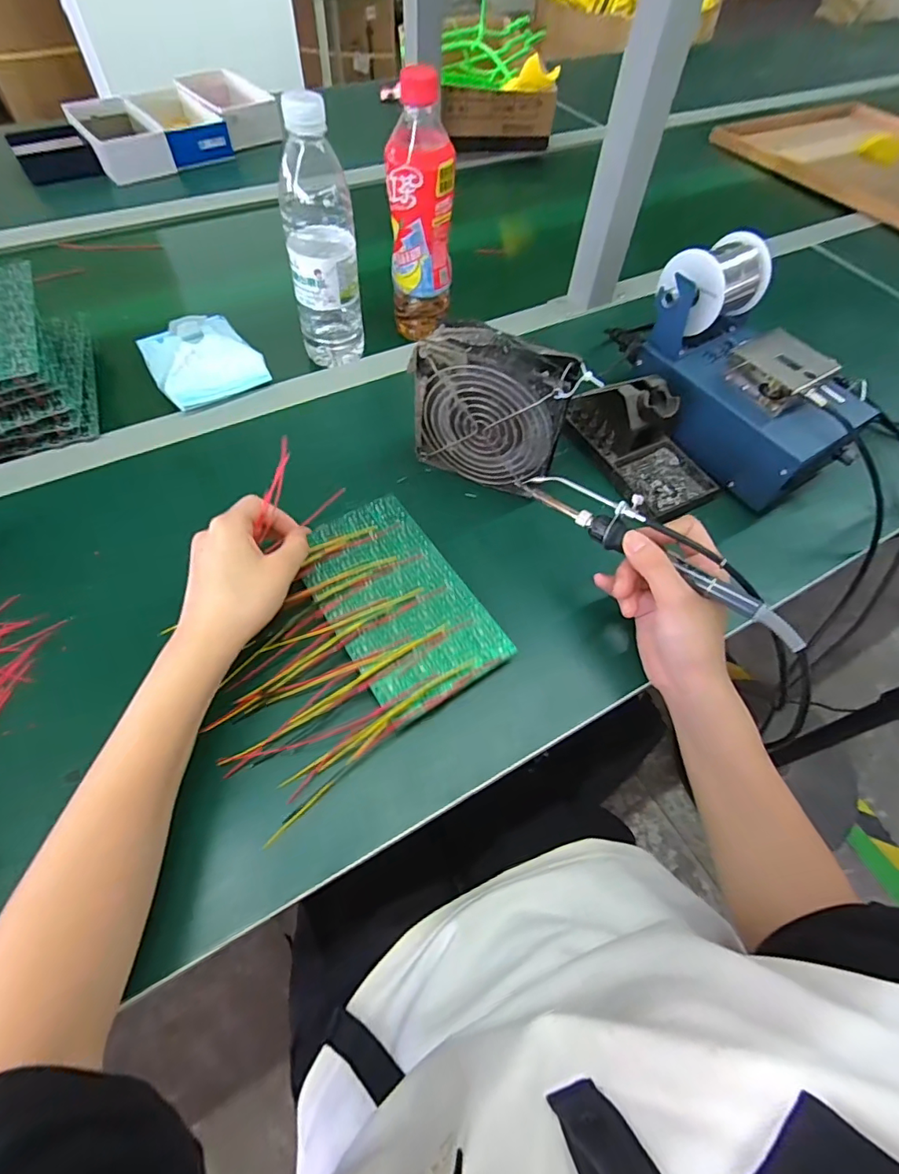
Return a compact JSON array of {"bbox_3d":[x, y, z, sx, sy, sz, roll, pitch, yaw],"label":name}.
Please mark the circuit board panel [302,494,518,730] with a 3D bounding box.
[{"bbox_3d":[-0.041,0.007,0.383,0.102,0.008,0.173,-29,64,-19],"label":"circuit board panel"}]

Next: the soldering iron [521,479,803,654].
[{"bbox_3d":[0.138,-0.031,0.340,0.209,0.026,0.027,37,63,23],"label":"soldering iron"}]

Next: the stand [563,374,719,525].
[{"bbox_3d":[0.179,-0.137,0.451,0.077,0.068,0.139,-24,63,-17],"label":"stand"}]

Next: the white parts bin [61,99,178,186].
[{"bbox_3d":[-0.500,-0.682,0.762,0.100,0.049,0.175,-30,65,-19],"label":"white parts bin"}]

